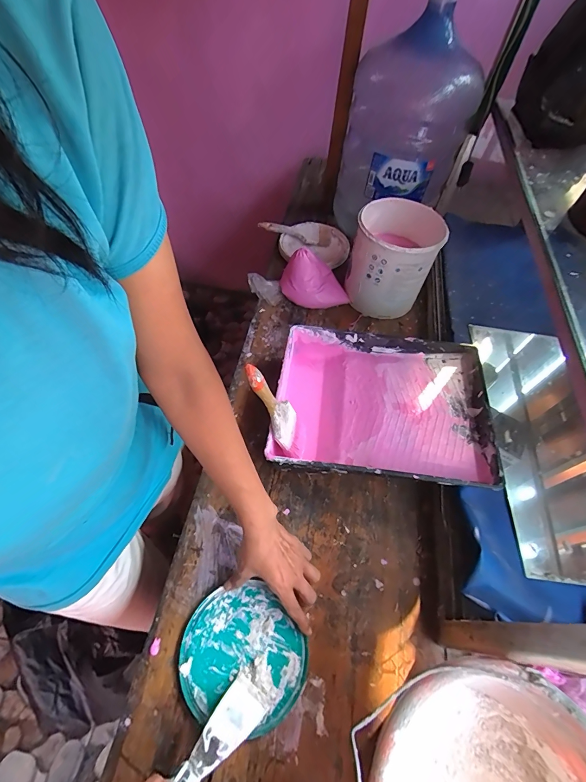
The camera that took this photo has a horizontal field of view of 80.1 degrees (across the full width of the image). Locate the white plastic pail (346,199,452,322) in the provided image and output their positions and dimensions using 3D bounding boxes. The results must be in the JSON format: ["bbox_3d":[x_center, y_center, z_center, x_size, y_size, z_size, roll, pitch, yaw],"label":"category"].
[{"bbox_3d":[0.211,-0.284,0.770,0.176,0.187,0.159,30,59,14],"label":"white plastic pail"}]

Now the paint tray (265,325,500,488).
[{"bbox_3d":[0.147,0.031,0.619,0.348,0.088,0.275,9,56,1],"label":"paint tray"}]

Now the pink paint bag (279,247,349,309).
[{"bbox_3d":[0.052,-0.257,0.790,0.152,0.072,0.099,7,56,0],"label":"pink paint bag"}]

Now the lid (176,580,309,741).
[{"bbox_3d":[-0.067,0.339,0.447,0.143,0.010,0.157,2,57,-3],"label":"lid"}]

